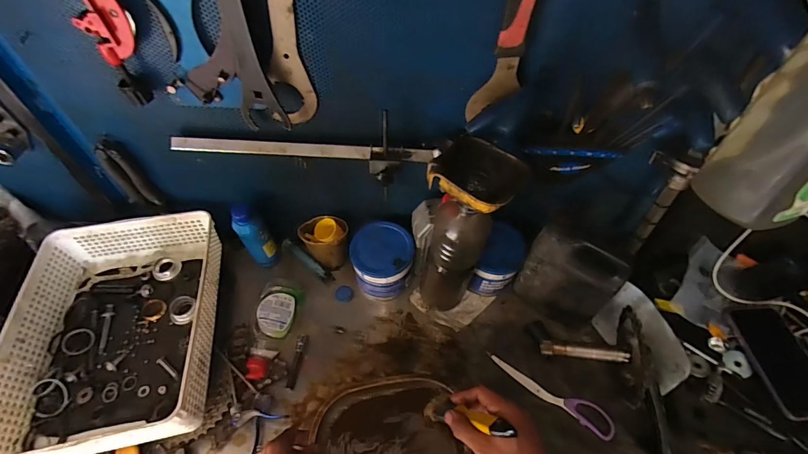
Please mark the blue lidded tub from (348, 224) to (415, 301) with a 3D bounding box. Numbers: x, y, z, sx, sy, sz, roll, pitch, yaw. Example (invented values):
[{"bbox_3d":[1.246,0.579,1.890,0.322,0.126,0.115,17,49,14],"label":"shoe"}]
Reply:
[{"bbox_3d":[-0.036,0.064,0.667,0.100,0.109,0.097,0,52,0],"label":"blue lidded tub"}]

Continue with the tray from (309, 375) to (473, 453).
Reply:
[{"bbox_3d":[-0.020,0.290,0.527,0.187,0.027,0.156,-11,53,-8],"label":"tray"}]

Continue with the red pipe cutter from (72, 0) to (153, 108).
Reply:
[{"bbox_3d":[-0.316,-0.206,0.418,0.049,0.150,0.026,-27,57,-20],"label":"red pipe cutter"}]

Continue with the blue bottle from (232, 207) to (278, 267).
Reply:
[{"bbox_3d":[-0.252,0.023,0.659,0.044,0.147,0.037,-4,52,-4],"label":"blue bottle"}]

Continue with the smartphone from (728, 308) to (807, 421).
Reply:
[{"bbox_3d":[0.534,0.187,0.542,0.085,0.011,0.152,0,52,0],"label":"smartphone"}]

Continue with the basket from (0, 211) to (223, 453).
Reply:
[{"bbox_3d":[-0.411,0.143,0.556,0.253,0.082,0.330,-11,53,-9],"label":"basket"}]

